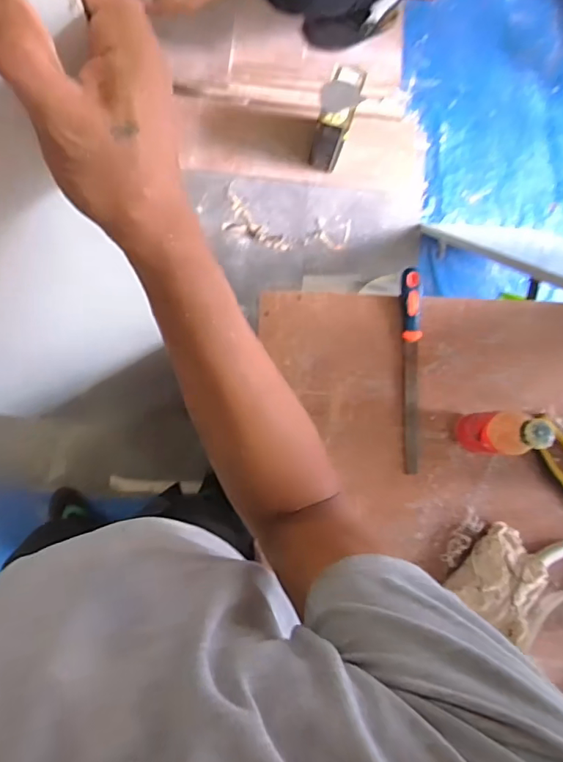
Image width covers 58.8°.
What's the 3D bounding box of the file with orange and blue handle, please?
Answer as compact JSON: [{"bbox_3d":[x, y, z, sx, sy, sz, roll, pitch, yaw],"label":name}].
[{"bbox_3d":[0.186,-0.015,0.699,0.026,0.019,0.281,0,86,-7],"label":"file with orange and blue handle"}]

